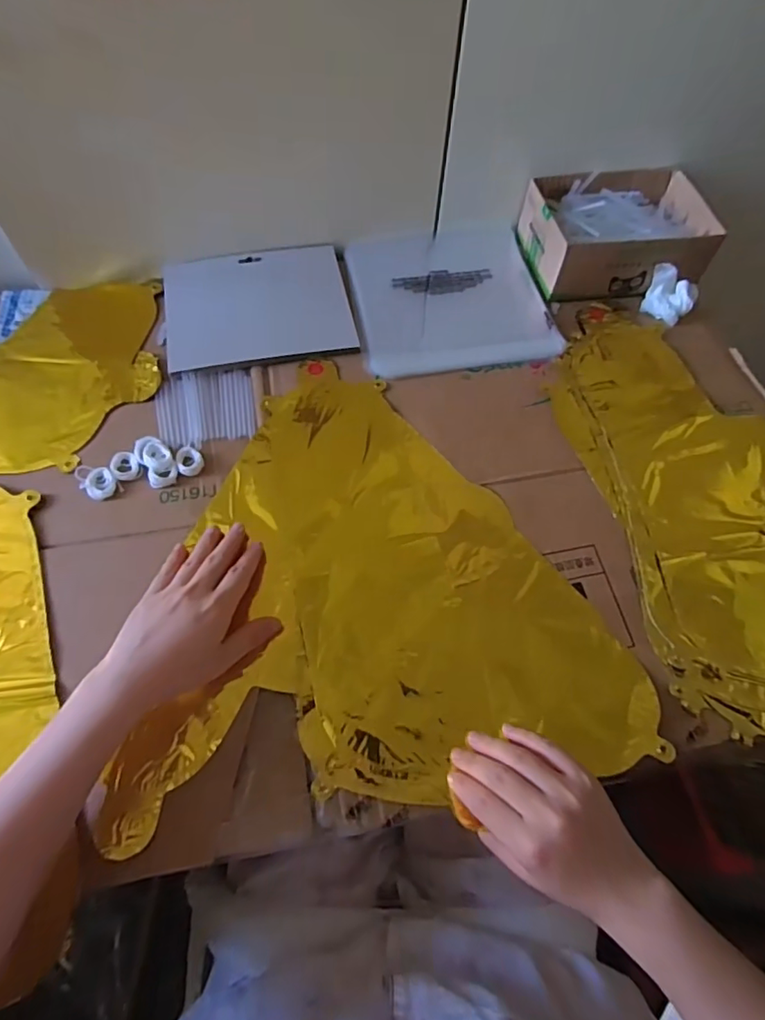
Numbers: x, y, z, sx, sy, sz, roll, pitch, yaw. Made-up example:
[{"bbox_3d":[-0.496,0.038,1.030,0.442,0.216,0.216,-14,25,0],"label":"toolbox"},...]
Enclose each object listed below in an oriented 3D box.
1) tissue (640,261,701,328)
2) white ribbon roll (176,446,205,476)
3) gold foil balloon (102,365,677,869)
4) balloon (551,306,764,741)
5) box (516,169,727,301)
[{"bbox_3d":[0.316,-0.235,0.597,0.055,0.038,0.048,26,64,10],"label":"tissue"},{"bbox_3d":[-0.173,-0.045,0.492,0.022,0.006,0.028,-17,64,-12],"label":"white ribbon roll"},{"bbox_3d":[-0.012,0.039,0.468,0.387,0.019,0.372,-6,62,-6],"label":"gold foil balloon"},{"bbox_3d":[0.310,-0.013,0.501,0.224,0.026,0.442,-10,63,-8],"label":"balloon"},{"bbox_3d":[0.264,-0.320,0.624,0.196,0.066,0.160,-2,62,-4],"label":"box"}]

